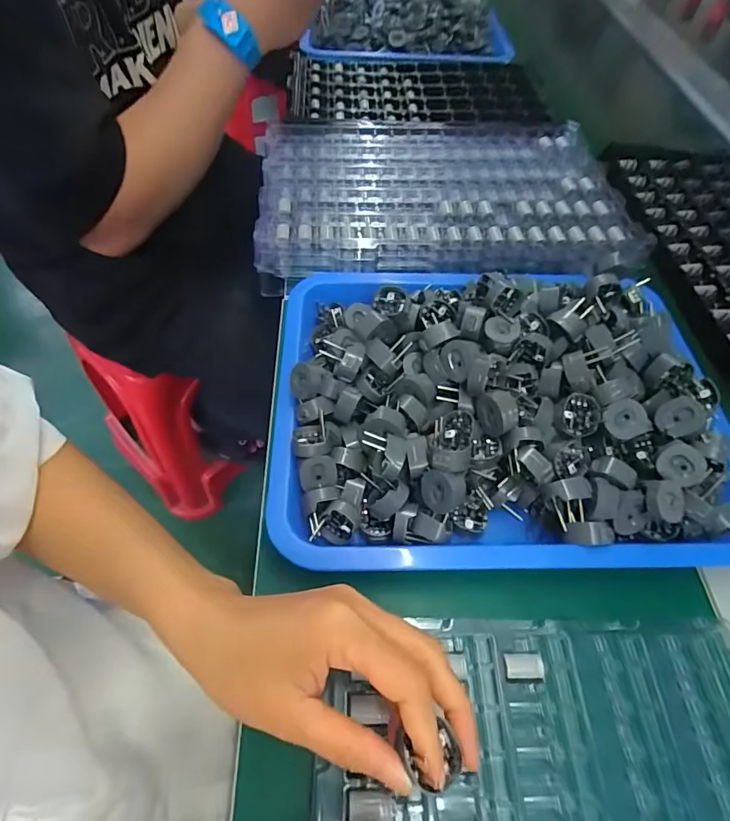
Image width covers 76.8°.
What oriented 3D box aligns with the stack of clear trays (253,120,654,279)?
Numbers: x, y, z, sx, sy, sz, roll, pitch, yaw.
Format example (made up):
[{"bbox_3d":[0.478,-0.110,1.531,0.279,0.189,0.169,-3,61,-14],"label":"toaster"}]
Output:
[{"bbox_3d":[0.079,-0.231,0.484,0.358,0.034,0.251,1,55,-4],"label":"stack of clear trays"}]

